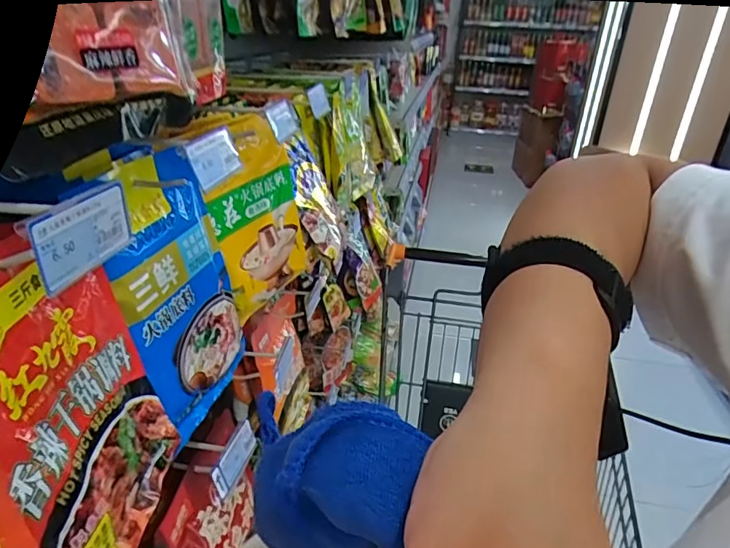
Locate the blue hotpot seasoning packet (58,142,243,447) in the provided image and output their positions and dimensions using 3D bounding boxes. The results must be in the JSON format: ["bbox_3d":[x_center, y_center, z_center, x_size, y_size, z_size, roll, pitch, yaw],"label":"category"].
[{"bbox_3d":[-0.187,0.009,0.517,0.033,0.280,0.176,-4,32,14],"label":"blue hotpot seasoning packet"}]

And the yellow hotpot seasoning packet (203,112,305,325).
[{"bbox_3d":[-0.152,-0.074,0.667,0.044,0.237,0.162,10,39,32],"label":"yellow hotpot seasoning packet"}]

